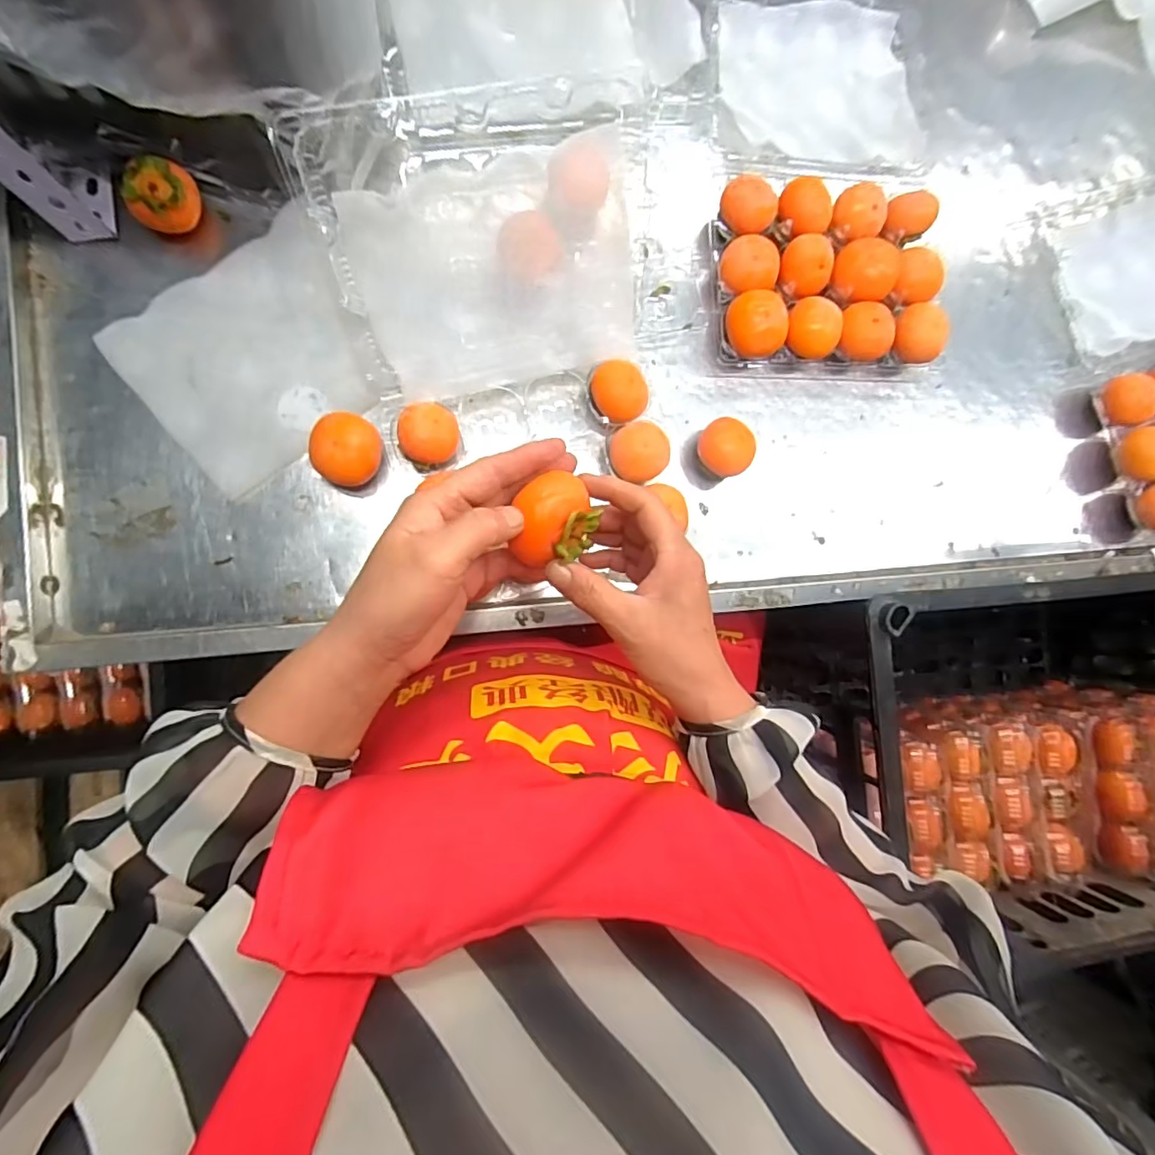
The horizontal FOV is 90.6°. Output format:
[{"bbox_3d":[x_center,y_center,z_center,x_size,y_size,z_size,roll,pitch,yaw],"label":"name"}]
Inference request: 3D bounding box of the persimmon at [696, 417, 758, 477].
[{"bbox_3d":[0.124,-0.110,0.488,0.046,0.040,0.047,0,90,-10],"label":"persimmon"}]

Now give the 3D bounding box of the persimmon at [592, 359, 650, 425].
[{"bbox_3d":[0.034,-0.153,0.478,0.043,0.041,0.049,-20,93,-9],"label":"persimmon"}]

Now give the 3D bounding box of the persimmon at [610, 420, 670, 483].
[{"bbox_3d":[0.048,-0.102,0.473,0.046,0.045,0.046,0,90,-10],"label":"persimmon"}]

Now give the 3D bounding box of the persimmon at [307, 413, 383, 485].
[{"bbox_3d":[-0.176,-0.096,0.438,0.047,0.045,0.051,0,90,-10],"label":"persimmon"}]

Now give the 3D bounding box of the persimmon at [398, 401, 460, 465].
[{"bbox_3d":[-0.116,-0.111,0.450,0.043,0.044,0.045,4,88,-10],"label":"persimmon"}]

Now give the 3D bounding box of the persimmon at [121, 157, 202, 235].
[{"bbox_3d":[-0.303,-0.279,0.420,0.052,0.040,0.041,-39,96,-8],"label":"persimmon"}]

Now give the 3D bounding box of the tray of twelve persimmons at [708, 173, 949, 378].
[{"bbox_3d":[0.225,-0.270,0.511,0.212,0.043,0.161,-2,90,-10],"label":"tray of twelve persimmons"}]

